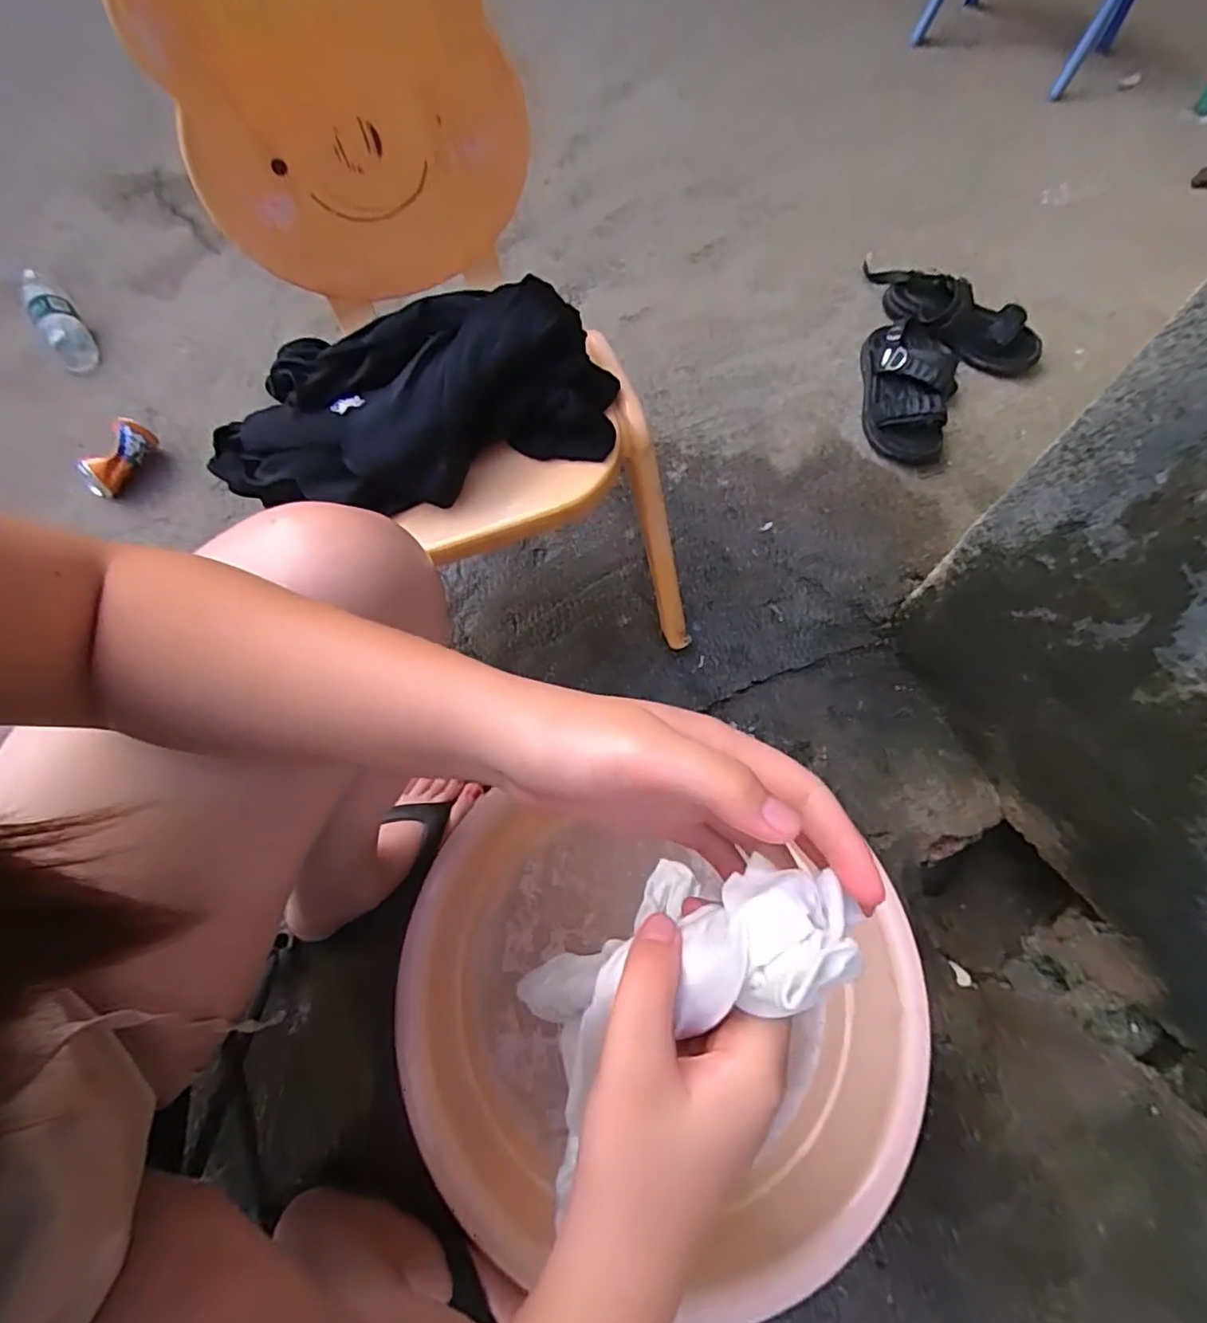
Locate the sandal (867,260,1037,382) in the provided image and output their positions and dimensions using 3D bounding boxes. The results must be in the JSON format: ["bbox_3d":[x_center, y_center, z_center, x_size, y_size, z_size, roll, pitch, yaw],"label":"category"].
[{"bbox_3d":[0.487,-0.498,0.883,0.280,0.054,0.093,37,67,14],"label":"sandal"}]

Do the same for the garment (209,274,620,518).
[{"bbox_3d":[-0.162,-0.223,0.532,0.349,0.103,0.152,-18,66,-12],"label":"garment"}]

